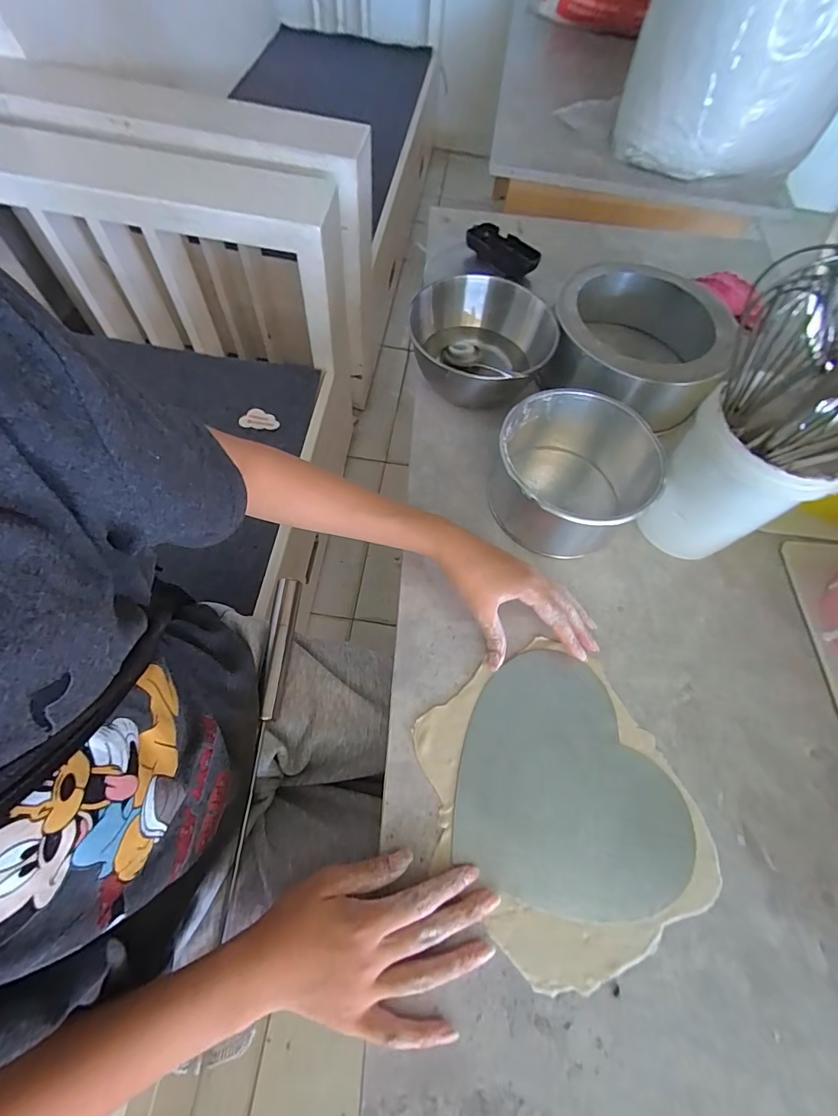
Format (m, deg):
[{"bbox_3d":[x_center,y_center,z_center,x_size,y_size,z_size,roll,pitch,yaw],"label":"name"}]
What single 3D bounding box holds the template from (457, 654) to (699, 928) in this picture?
[{"bbox_3d":[0.122,0.171,0.342,0.171,0.004,0.176,12,63,3],"label":"template"}]

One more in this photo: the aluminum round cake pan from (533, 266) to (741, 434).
[{"bbox_3d":[0.254,-0.257,0.516,0.171,0.085,0.197,25,65,10],"label":"aluminum round cake pan"}]

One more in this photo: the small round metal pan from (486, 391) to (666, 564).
[{"bbox_3d":[0.145,-0.078,0.424,0.140,0.083,0.141,1,63,-2],"label":"small round metal pan"}]

